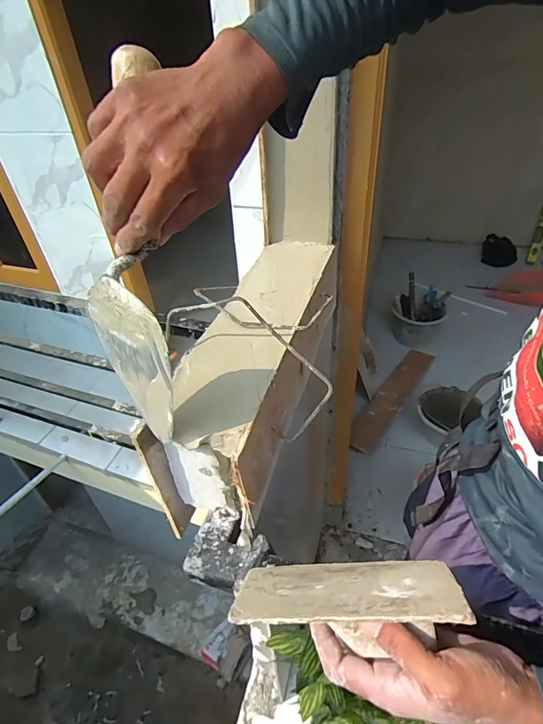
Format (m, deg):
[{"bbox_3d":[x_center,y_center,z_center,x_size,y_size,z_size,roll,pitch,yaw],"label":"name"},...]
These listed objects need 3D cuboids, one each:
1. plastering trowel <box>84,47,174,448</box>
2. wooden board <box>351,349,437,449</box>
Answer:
[{"bbox_3d":[-0.115,-0.054,0.317,0.076,0.273,0.044,5,20,11],"label":"plastering trowel"},{"bbox_3d":[0.573,0.141,1.873,0.144,0.046,0.736,24,46,30],"label":"wooden board"}]

